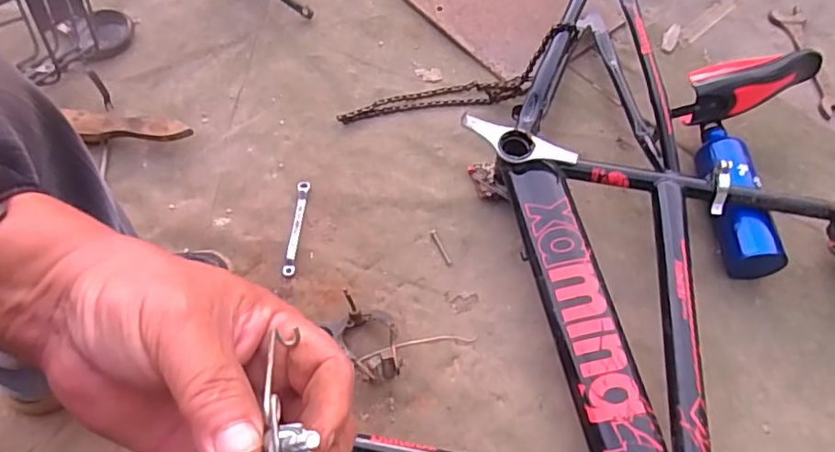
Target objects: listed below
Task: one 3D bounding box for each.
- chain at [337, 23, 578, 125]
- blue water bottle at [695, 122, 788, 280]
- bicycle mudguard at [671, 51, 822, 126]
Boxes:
[{"bbox_3d":[0.055,-0.216,0.885,0.362,0.104,0.046,-14,62,8],"label":"chain"},{"bbox_3d":[0.419,-0.043,0.806,0.087,0.073,0.228,-6,62,-3],"label":"blue water bottle"},{"bbox_3d":[0.475,-0.202,0.855,0.254,0.062,0.066,-16,62,-11],"label":"bicycle mudguard"}]

